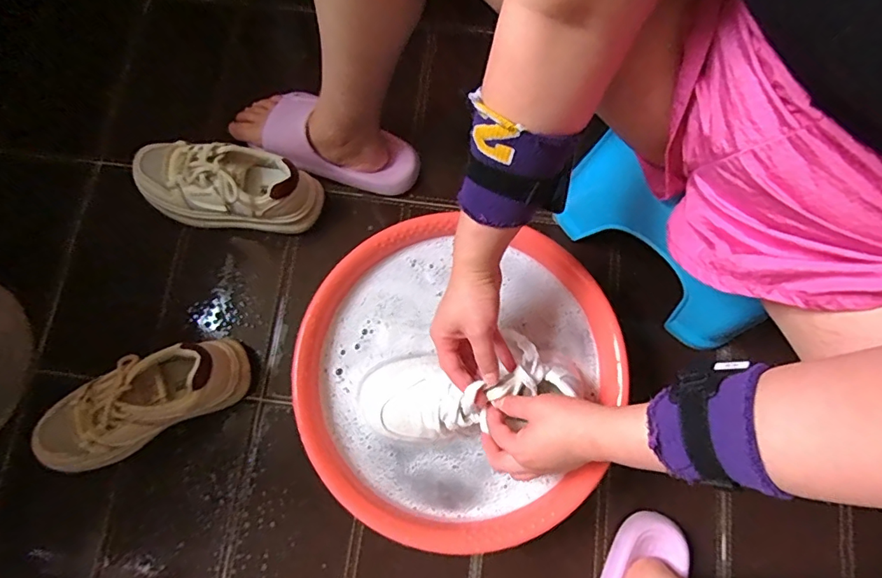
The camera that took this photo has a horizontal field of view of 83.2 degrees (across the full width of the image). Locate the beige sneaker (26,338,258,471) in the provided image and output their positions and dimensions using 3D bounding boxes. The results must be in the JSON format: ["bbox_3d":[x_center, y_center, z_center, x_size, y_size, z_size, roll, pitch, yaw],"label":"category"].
[{"bbox_3d":[-0.354,0.131,0.587,0.244,0.103,0.091,-26,77,-8],"label":"beige sneaker"}]

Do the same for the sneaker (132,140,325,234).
[{"bbox_3d":[-0.280,-0.134,0.655,0.242,0.107,0.084,6,75,0],"label":"sneaker"}]

